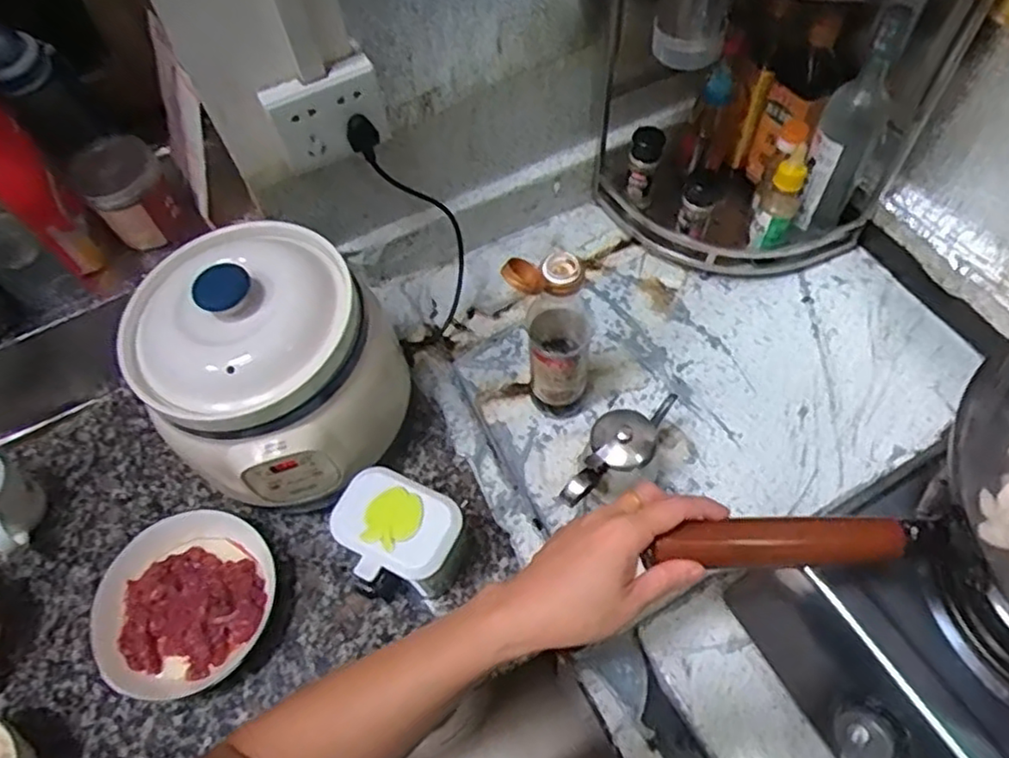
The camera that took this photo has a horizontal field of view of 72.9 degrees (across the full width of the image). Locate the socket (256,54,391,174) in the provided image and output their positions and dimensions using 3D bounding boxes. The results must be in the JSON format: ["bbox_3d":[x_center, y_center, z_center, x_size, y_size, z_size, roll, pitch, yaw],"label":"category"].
[{"bbox_3d":[-0.167,-0.253,0.657,0.107,0.073,0.033,-25,61,-11],"label":"socket"}]

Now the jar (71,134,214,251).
[{"bbox_3d":[-0.389,-0.198,0.728,0.090,0.111,0.086,-2,59,3],"label":"jar"}]

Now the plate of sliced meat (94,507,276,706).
[{"bbox_3d":[-0.311,0.217,0.664,0.164,0.032,0.170,-2,59,3],"label":"plate of sliced meat"}]

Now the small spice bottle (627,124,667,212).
[{"bbox_3d":[0.177,-0.268,0.872,0.044,0.106,0.048,11,61,10],"label":"small spice bottle"}]

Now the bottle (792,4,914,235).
[{"bbox_3d":[0.371,-0.264,0.736,0.064,0.237,0.068,25,64,18],"label":"bottle"}]

